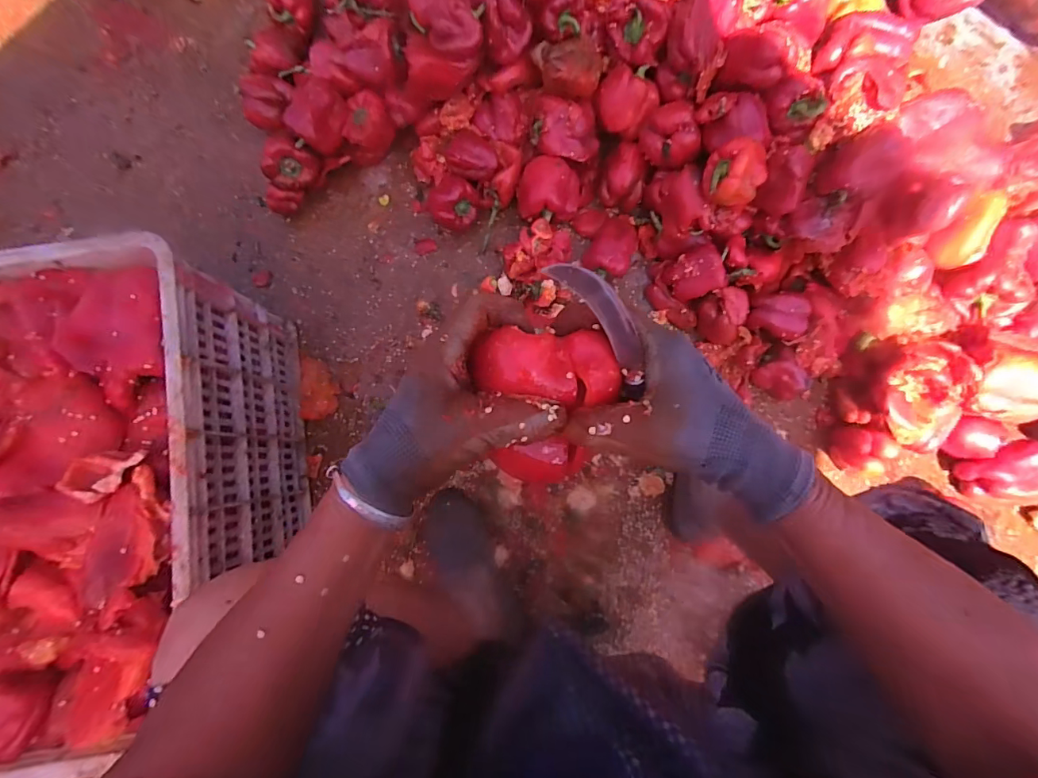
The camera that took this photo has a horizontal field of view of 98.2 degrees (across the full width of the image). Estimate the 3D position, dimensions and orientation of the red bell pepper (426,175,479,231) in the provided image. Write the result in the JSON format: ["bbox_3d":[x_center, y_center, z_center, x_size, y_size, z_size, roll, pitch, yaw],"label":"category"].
[{"bbox_3d":[-0.113,-0.312,0.756,0.080,0.079,0.079,-41,84,-5],"label":"red bell pepper"}]

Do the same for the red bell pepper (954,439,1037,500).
[{"bbox_3d":[0.772,0.128,0.702,0.124,0.072,0.093,2,82,0],"label":"red bell pepper"}]

